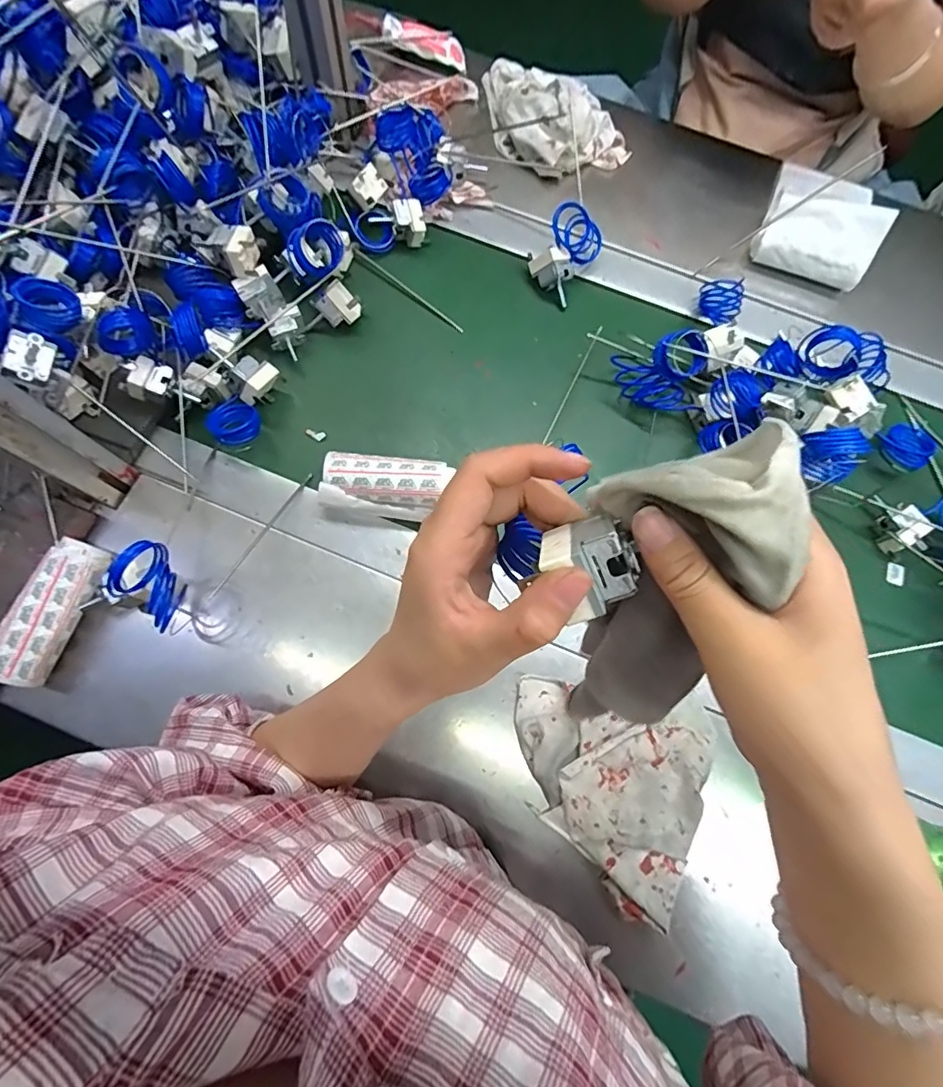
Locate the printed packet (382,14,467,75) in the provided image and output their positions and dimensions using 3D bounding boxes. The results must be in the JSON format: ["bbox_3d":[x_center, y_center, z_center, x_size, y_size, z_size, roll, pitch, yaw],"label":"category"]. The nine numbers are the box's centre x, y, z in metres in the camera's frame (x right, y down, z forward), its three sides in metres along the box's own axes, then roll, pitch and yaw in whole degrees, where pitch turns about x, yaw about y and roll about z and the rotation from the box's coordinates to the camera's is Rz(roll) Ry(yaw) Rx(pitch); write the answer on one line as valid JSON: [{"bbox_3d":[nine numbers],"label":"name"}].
[{"bbox_3d":[-0.054,-0.611,0.626,0.106,0.024,0.026,0,69,-24],"label":"printed packet"}]

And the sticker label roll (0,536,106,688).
[{"bbox_3d":[-0.343,0.058,0.425,0.043,0.043,0.117,24,74,4],"label":"sticker label roll"}]

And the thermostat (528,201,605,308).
[{"bbox_3d":[0.098,-0.310,0.549,0.057,0.063,0.070,32,75,6],"label":"thermostat"}]

